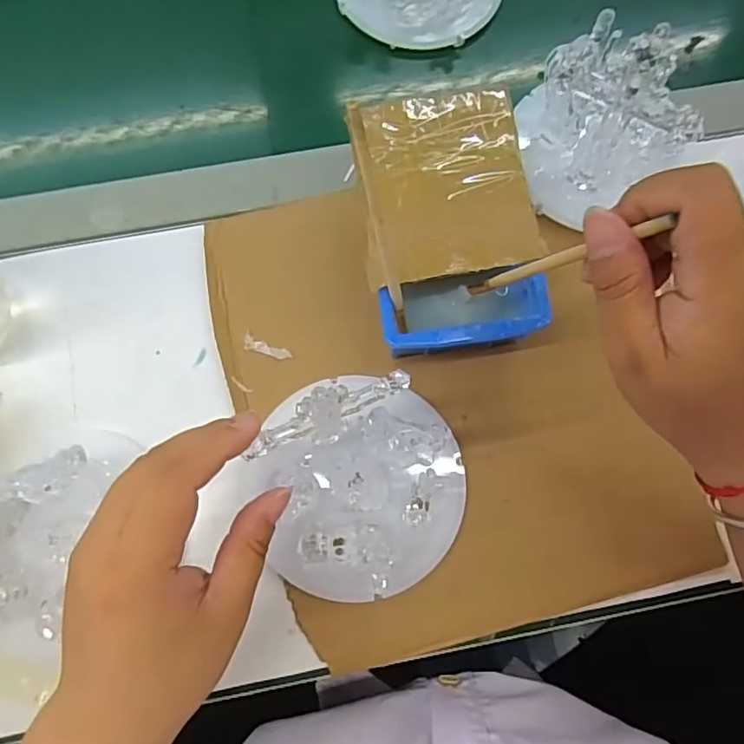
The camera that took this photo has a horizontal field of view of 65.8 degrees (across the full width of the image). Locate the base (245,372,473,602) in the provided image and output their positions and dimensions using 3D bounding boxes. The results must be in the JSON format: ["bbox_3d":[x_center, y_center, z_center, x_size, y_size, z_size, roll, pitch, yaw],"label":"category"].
[{"bbox_3d":[-0.008,0.065,0.339,0.123,0.025,0.125,0,74,-1],"label":"base"}]

